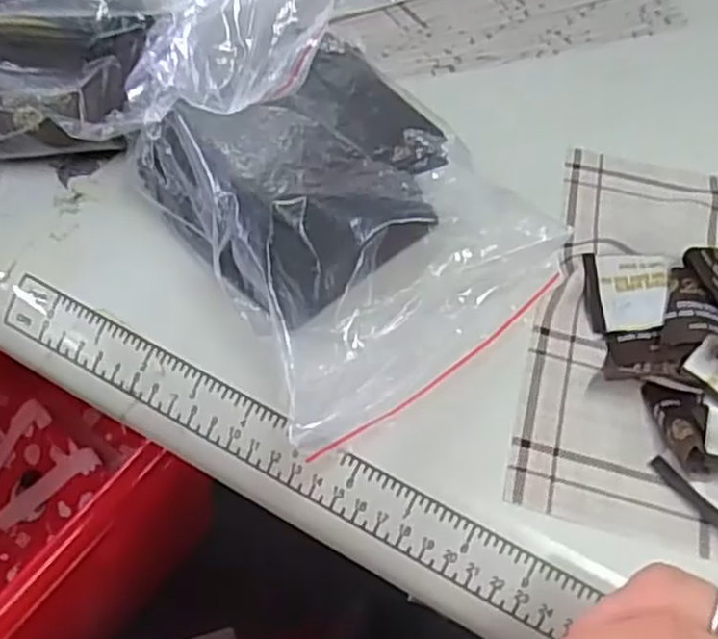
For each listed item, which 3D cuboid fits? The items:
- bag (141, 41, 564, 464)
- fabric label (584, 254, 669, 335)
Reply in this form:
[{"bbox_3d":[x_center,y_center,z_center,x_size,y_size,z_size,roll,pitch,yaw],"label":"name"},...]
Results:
[{"bbox_3d":[0.007,-0.046,0.327,0.152,0.060,0.155,-27,63,-21],"label":"bag"},{"bbox_3d":[0.123,-0.013,0.341,0.038,0.004,0.040,-2,62,3],"label":"fabric label"}]

